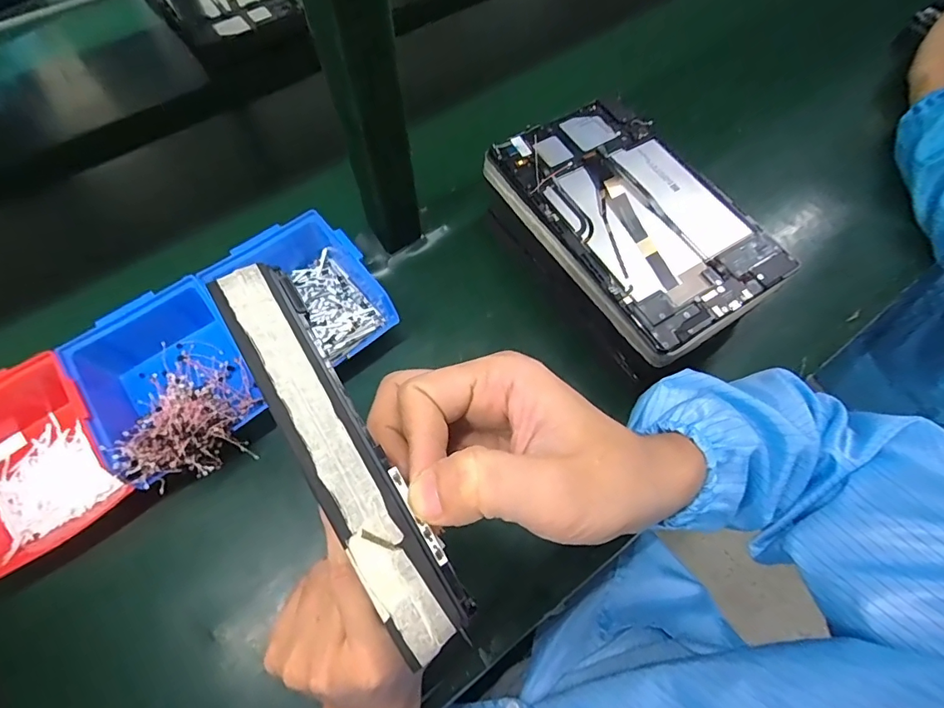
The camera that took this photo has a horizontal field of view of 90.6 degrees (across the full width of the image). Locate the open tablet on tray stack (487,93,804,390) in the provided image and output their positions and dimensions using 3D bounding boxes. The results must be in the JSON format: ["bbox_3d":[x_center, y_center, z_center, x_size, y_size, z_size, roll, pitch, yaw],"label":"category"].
[{"bbox_3d":[0.133,-0.106,0.433,0.167,0.084,0.250,-31,68,-14],"label":"open tablet on tray stack"}]

